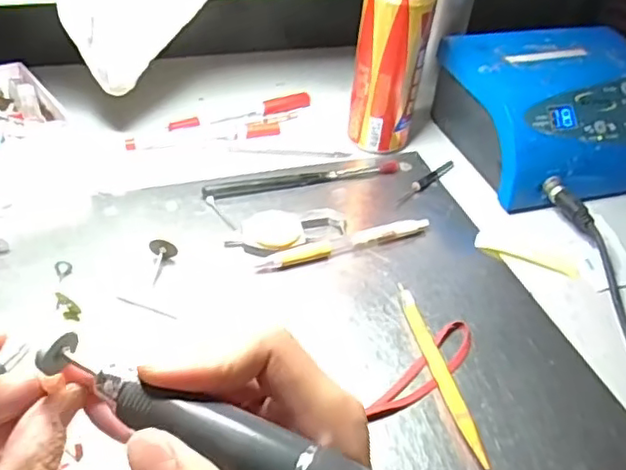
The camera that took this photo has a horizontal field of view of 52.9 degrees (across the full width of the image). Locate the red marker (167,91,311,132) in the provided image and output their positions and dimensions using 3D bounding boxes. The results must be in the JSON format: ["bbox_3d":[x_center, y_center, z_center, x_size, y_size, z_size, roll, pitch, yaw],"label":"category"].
[{"bbox_3d":[-0.066,-0.117,0.592,0.139,0.013,0.021,-17,46,-26],"label":"red marker"}]

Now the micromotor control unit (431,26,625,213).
[{"bbox_3d":[0.240,-0.115,0.584,0.233,0.086,0.172,-11,44,-21],"label":"micromotor control unit"}]

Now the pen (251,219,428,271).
[{"bbox_3d":[0.024,0.007,0.460,0.136,0.011,0.011,-14,45,-23],"label":"pen"}]

